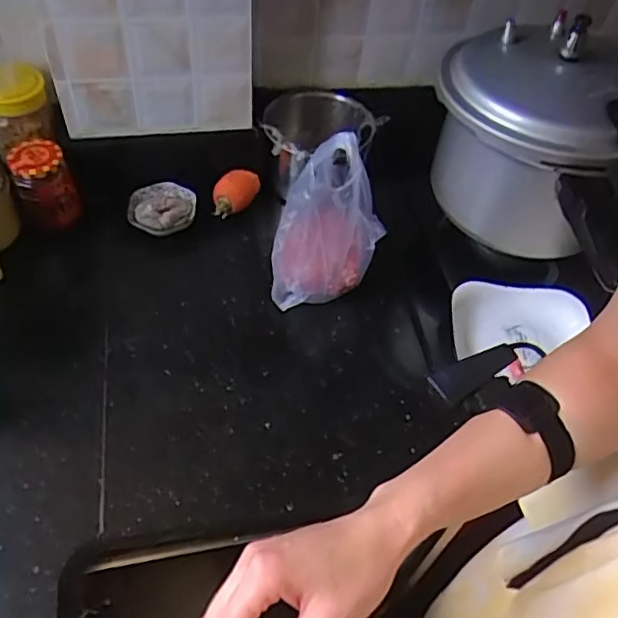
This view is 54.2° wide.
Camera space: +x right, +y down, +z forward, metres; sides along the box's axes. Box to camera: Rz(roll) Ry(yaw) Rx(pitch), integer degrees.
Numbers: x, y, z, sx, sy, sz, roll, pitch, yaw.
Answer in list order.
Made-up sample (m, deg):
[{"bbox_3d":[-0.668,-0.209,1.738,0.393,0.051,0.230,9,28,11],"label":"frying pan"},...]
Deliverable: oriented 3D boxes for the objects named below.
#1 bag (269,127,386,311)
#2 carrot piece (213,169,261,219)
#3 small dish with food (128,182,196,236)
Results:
[{"bbox_3d":[0.018,-0.094,0.713,0.111,0.218,0.063,-17,55,-17],"label":"bag"},{"bbox_3d":[-0.104,-0.167,0.857,0.040,0.038,0.084,24,54,14],"label":"carrot piece"},{"bbox_3d":[-0.202,-0.143,0.835,0.089,0.023,0.080,-4,52,-8],"label":"small dish with food"}]

